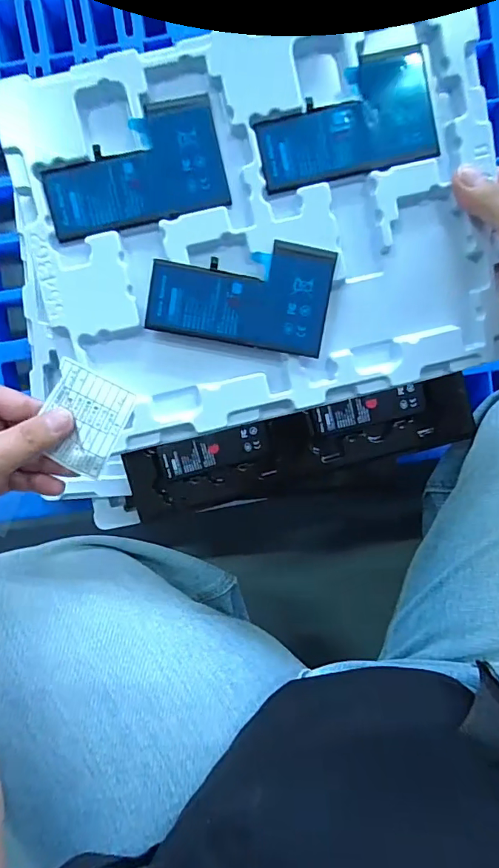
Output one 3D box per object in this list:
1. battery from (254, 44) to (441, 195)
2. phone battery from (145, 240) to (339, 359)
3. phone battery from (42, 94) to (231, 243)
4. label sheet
[{"bbox_3d":[0.056,-0.181,0.282,0.104,0.007,0.061,-12,92,1],"label":"battery"},{"bbox_3d":[-0.004,-0.084,0.284,0.102,0.005,0.061,9,97,-4],"label":"phone battery"},{"bbox_3d":[-0.066,-0.152,0.280,0.101,0.007,0.061,-13,92,1],"label":"phone battery"},{"bbox_3d":[-0.098,-0.008,0.288,0.046,0.004,0.058,25,94,-4],"label":"label sheet"}]

